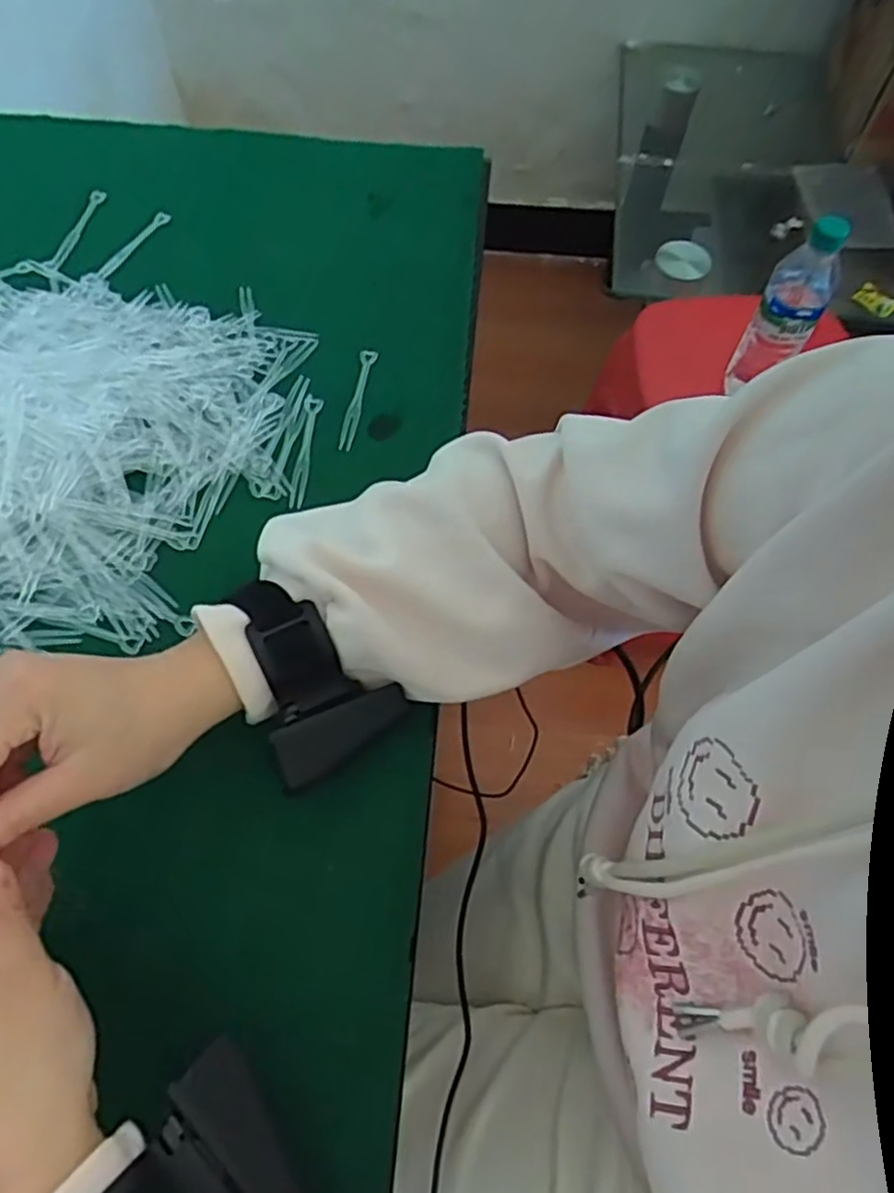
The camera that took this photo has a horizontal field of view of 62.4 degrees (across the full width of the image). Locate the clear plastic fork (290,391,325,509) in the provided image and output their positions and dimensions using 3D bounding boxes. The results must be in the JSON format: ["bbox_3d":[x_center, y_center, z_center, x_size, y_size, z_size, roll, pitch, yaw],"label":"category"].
[{"bbox_3d":[-0.091,-0.096,0.481,0.011,0.012,0.082,4,63,1],"label":"clear plastic fork"}]

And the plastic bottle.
[{"bbox_3d":[0.373,-0.309,0.813,0.061,0.209,0.056,22,64,10],"label":"plastic bottle"}]

